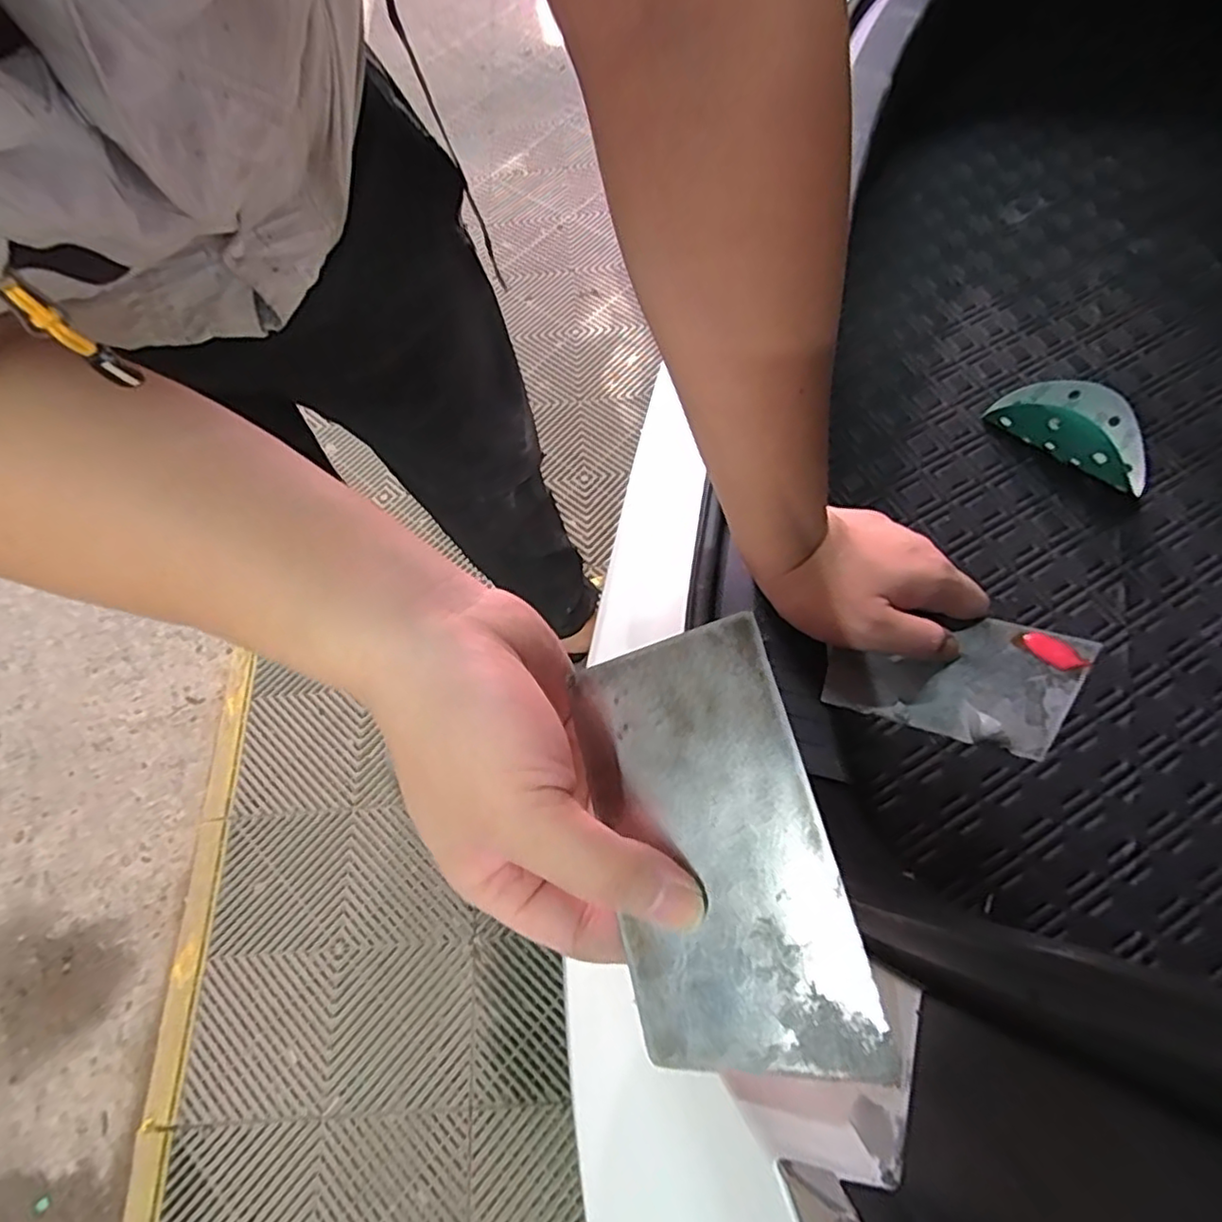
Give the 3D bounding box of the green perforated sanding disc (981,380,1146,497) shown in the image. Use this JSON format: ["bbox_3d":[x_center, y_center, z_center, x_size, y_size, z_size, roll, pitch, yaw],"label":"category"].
[{"bbox_3d":[0.414,-0.166,0.573,0.140,0.059,0.084,40,74,20],"label":"green perforated sanding disc"}]

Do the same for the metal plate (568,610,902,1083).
[{"bbox_3d":[0.031,0.075,0.211,0.073,0.004,0.133,-22,71,21],"label":"metal plate"}]

